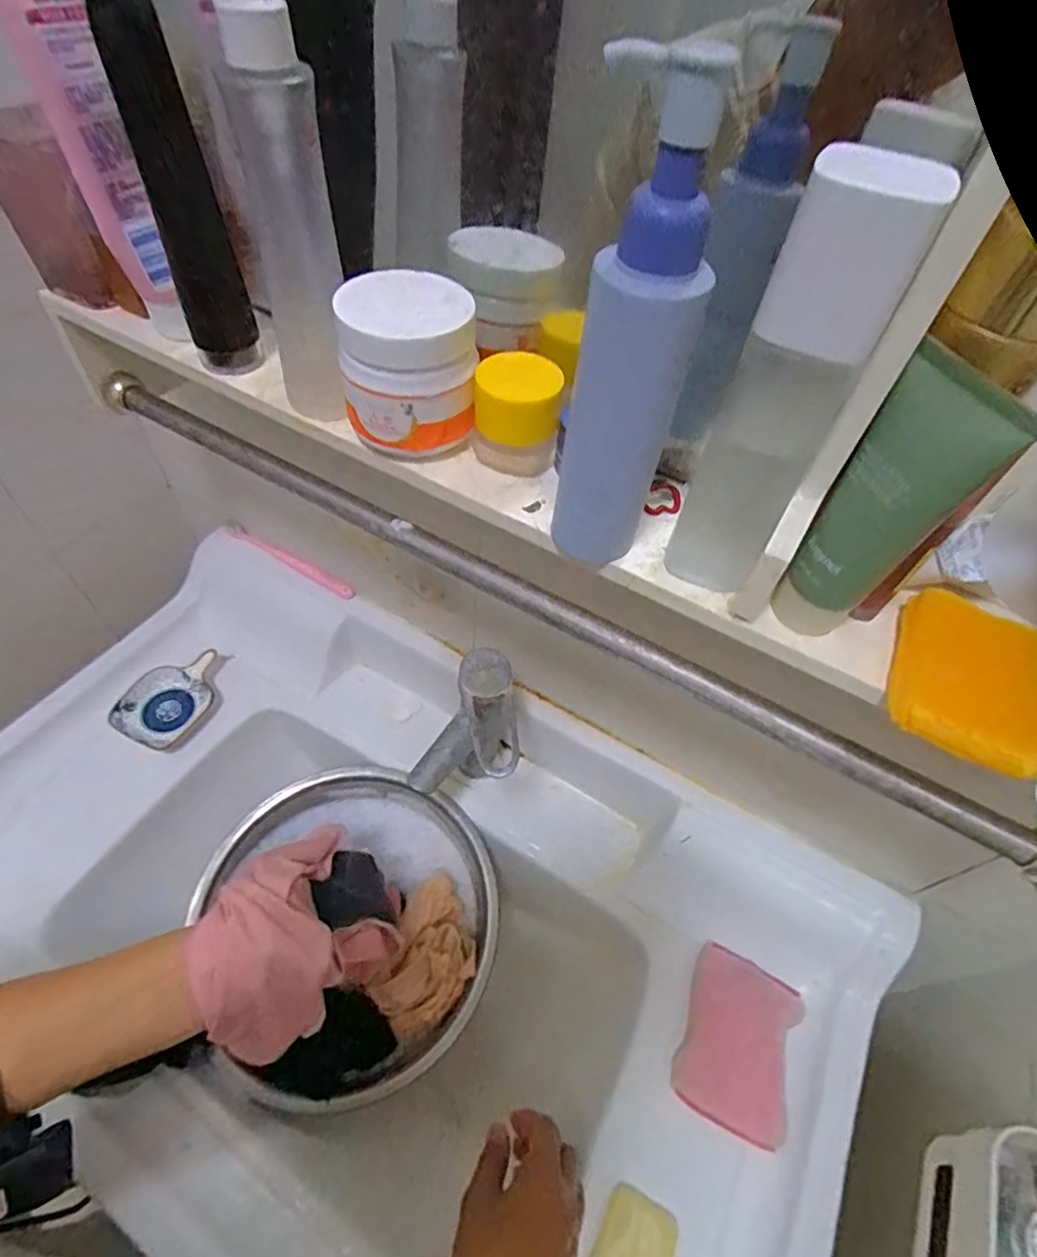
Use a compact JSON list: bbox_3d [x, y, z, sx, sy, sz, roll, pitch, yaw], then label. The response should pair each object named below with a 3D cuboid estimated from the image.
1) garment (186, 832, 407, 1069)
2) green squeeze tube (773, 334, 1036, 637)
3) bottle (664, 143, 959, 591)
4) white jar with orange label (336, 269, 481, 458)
[{"bbox_3d":[-0.164,0.219,0.425,0.102,0.123,0.128,40,59,22],"label":"garment"},{"bbox_3d":[0.141,-0.040,0.237,0.042,0.121,0.025,32,56,18],"label":"green squeeze tube"},{"bbox_3d":[0.096,-0.077,0.226,0.040,0.168,0.025,23,54,12],"label":"bottle"},{"bbox_3d":[-0.058,-0.141,0.317,0.066,0.069,0.065,3,53,-4],"label":"white jar with orange label"}]

